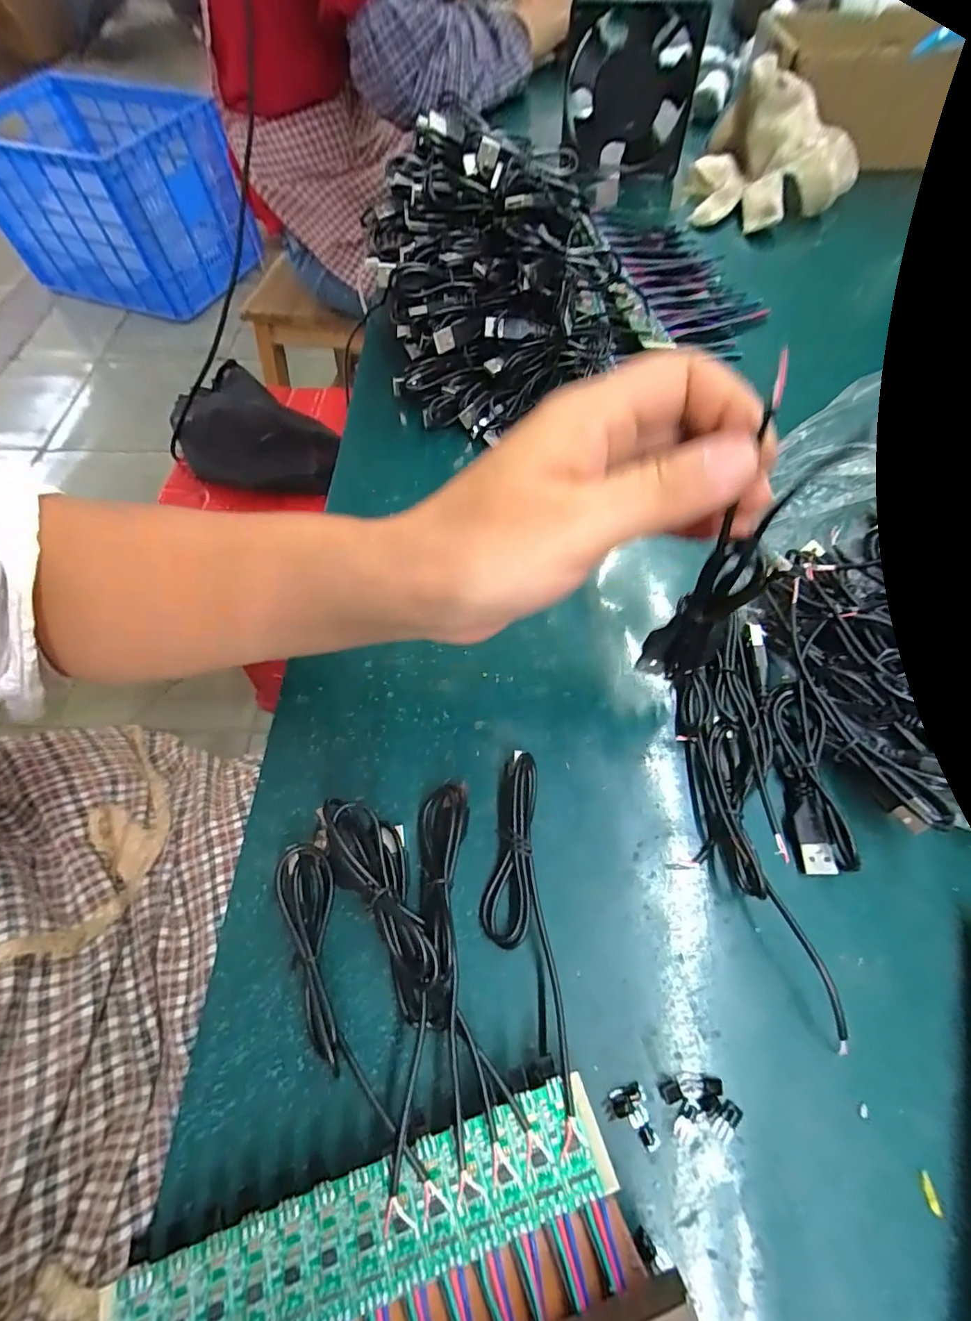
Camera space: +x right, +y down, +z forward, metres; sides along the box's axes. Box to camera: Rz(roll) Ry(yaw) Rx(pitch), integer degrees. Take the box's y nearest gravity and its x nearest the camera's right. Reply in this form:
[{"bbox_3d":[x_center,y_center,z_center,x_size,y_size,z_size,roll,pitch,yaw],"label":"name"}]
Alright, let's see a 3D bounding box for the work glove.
[{"bbox_3d":[0.270,-0.469,0.487,0.141,0.067,0.167,22,65,13],"label":"work glove"}]

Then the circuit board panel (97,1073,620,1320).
[{"bbox_3d":[-0.040,0.187,0.171,0.163,0.004,0.033,-19,60,-7],"label":"circuit board panel"}]

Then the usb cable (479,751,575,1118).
[{"bbox_3d":[0.013,0.106,0.222,0.029,0.016,0.130,-5,62,-1],"label":"usb cable"}]

